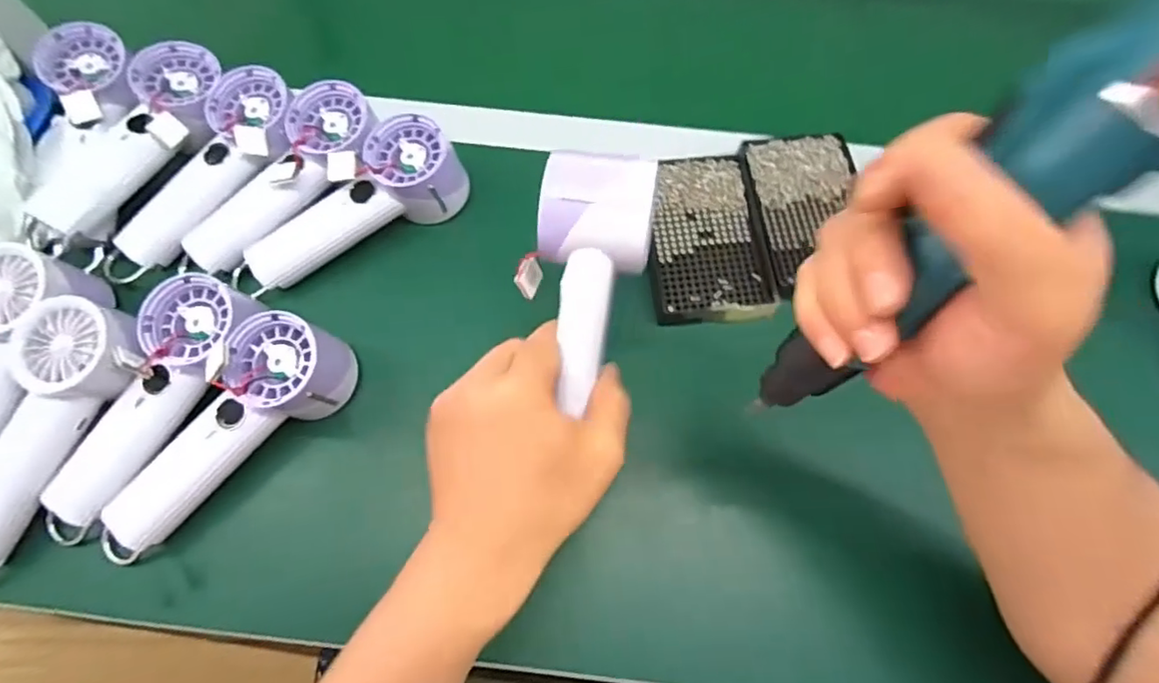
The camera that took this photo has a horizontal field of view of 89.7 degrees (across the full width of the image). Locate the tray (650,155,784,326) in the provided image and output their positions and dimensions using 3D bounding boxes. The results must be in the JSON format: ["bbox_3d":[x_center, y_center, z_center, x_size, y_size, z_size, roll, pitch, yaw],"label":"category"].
[{"bbox_3d":[0.098,-0.082,0.462,0.091,0.014,0.142,-7,70,-4],"label":"tray"}]

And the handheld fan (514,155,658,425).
[{"bbox_3d":[0.000,-0.037,0.338,0.072,0.056,0.135,8,96,1],"label":"handheld fan"}]

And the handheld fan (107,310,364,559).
[{"bbox_3d":[-0.240,0.057,0.385,0.188,0.061,0.064,-39,75,-14],"label":"handheld fan"}]

